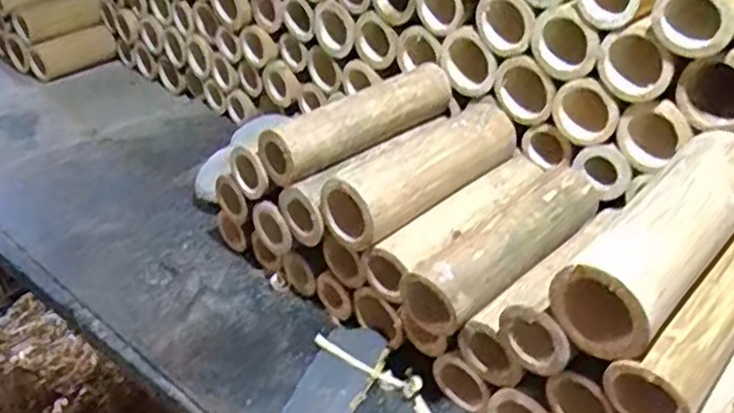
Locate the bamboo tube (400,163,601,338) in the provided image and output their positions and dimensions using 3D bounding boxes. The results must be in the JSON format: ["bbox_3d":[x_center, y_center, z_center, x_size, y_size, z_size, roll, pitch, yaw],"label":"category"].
[{"bbox_3d":[0.106,0.026,0.505,0.184,0.046,0.048,-30,47,-31],"label":"bamboo tube"}]

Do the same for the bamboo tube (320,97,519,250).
[{"bbox_3d":[0.049,-0.034,0.552,0.189,0.054,0.049,-32,48,-32],"label":"bamboo tube"}]

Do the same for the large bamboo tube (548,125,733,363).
[{"bbox_3d":[0.186,0.017,0.420,0.054,0.054,0.185,30,49,33],"label":"large bamboo tube"}]

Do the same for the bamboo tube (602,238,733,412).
[{"bbox_3d":[0.213,0.064,0.422,0.043,0.040,0.178,31,49,34],"label":"bamboo tube"}]

